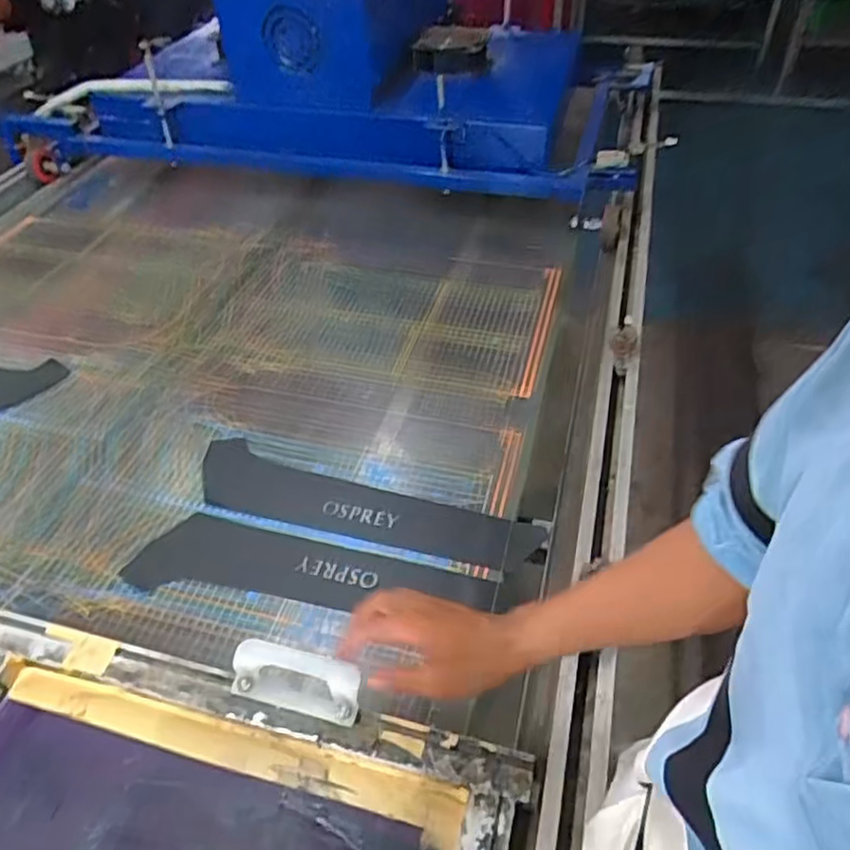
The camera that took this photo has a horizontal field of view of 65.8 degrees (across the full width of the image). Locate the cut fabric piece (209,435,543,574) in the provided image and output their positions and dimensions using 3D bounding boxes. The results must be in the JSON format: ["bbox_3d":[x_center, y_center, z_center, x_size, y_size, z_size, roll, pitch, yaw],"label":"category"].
[{"bbox_3d":[-0.081,0.098,0.785,0.424,0.006,0.089,13,49,14],"label":"cut fabric piece"}]

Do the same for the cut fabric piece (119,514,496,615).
[{"bbox_3d":[-0.125,0.157,0.734,0.399,0.009,0.094,4,47,5],"label":"cut fabric piece"}]

